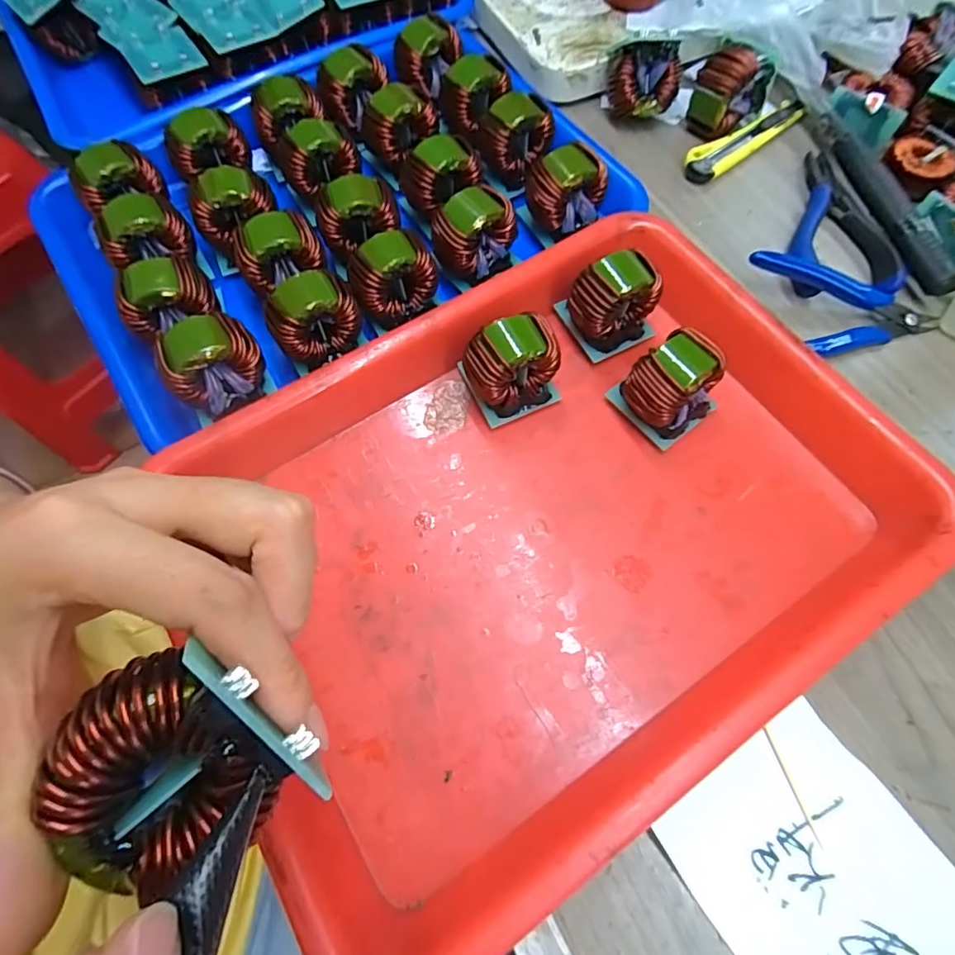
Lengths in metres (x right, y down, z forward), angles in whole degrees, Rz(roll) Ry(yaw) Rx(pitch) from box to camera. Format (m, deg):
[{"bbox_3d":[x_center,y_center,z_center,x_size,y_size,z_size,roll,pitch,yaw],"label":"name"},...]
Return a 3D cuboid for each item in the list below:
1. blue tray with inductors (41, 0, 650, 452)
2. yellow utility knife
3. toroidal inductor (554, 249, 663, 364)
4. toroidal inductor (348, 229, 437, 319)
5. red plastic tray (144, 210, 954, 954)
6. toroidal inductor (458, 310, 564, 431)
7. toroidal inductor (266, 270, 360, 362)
[{"bbox_3d":[-0.091,-0.188,0.339,0.338,0.051,0.246,-32,70,-12],"label":"blue tray with inductors"},{"bbox_3d":[0.195,-0.247,0.383,0.112,0.012,0.024,-37,71,-14],"label":"yellow utility knife"},{"bbox_3d":[0.076,-0.102,0.306,0.047,0.048,0.045,-20,69,-9],"label":"toroidal inductor"},{"bbox_3d":[-0.049,-0.116,0.304,0.046,0.037,0.031,-19,68,-7],"label":"toroidal inductor"},{"bbox_3d":[0.037,0.014,0.261,0.323,0.051,0.249,-29,70,-11],"label":"red plastic tray"},{"bbox_3d":[0.016,-0.062,0.289,0.048,0.049,0.045,-22,69,-10],"label":"toroidal inductor"},{"bbox_3d":[-0.091,-0.090,0.292,0.047,0.039,0.029,-29,70,-11],"label":"toroidal inductor"}]

